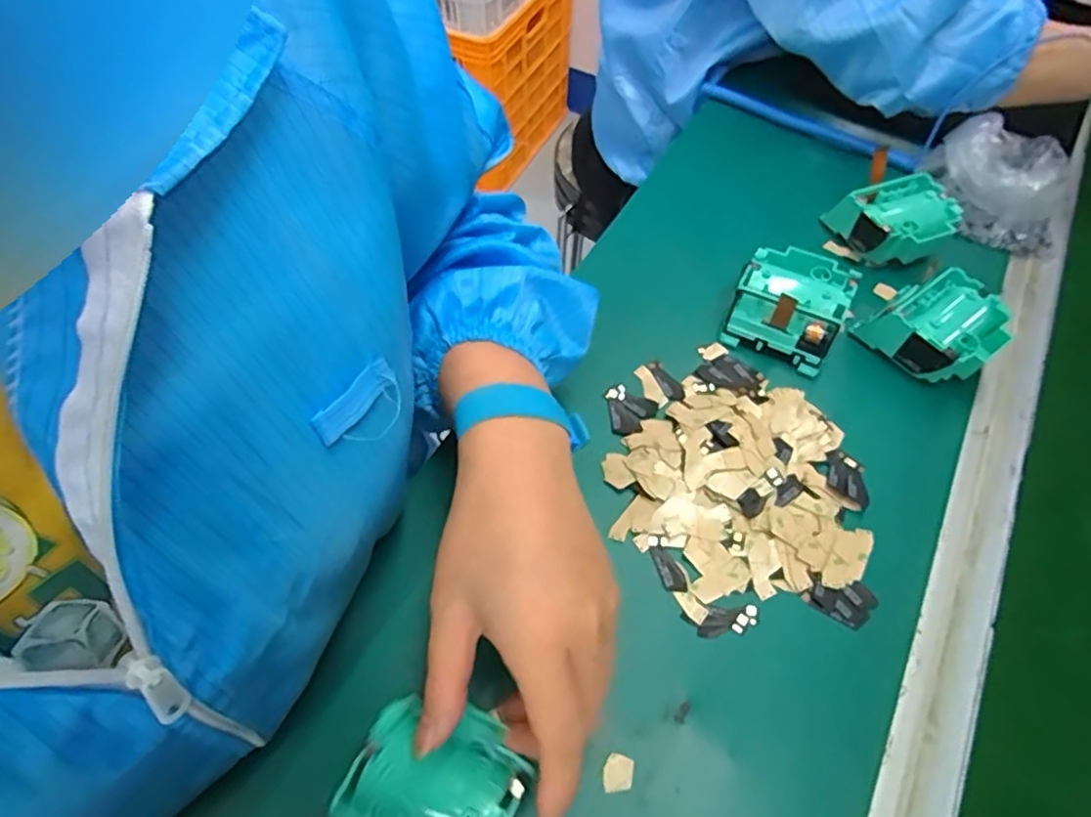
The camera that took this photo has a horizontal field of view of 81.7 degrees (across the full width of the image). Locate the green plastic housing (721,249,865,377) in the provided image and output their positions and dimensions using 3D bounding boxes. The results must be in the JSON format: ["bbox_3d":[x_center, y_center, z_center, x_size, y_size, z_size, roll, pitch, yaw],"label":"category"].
[{"bbox_3d":[0.175,-0.075,0.453,0.074,0.042,0.077,25,60,14],"label":"green plastic housing"}]

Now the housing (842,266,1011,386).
[{"bbox_3d":[0.274,-0.056,0.445,0.073,0.042,0.078,-33,63,-21],"label":"housing"}]

